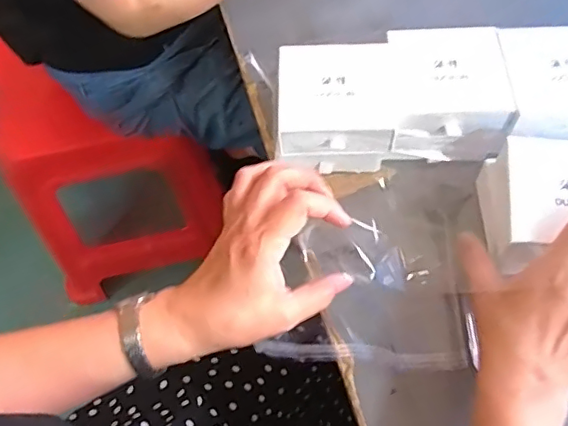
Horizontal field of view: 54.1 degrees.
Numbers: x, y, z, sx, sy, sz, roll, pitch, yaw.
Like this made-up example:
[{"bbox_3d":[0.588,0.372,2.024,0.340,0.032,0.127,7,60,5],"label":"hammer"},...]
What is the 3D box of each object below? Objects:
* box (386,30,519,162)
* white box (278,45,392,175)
[{"bbox_3d":[0.133,-0.099,0.477,0.100,0.059,0.104,-3,64,1],"label":"box"},{"bbox_3d":[0.043,-0.086,0.479,0.090,0.068,0.094,-1,64,2],"label":"white box"}]

